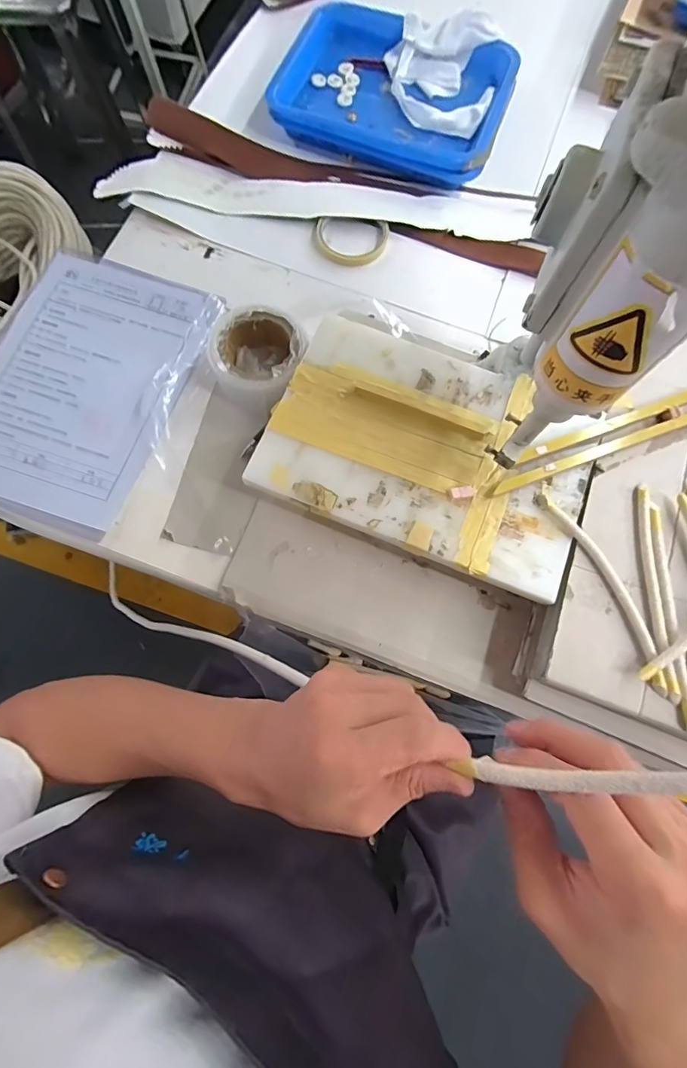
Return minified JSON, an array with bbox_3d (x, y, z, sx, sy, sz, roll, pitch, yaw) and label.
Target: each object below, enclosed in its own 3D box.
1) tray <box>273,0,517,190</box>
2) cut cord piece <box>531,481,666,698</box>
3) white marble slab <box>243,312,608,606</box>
[{"bbox_3d":[0.066,-0.574,0.583,0.286,0.046,0.206,18,76,3],"label":"tray"},{"bbox_3d":[0.227,0.041,0.388,0.025,0.013,0.194,-25,78,-8],"label":"cut cord piece"},{"bbox_3d":[0.081,-0.083,0.423,0.296,0.012,0.198,22,76,4],"label":"white marble slab"}]

